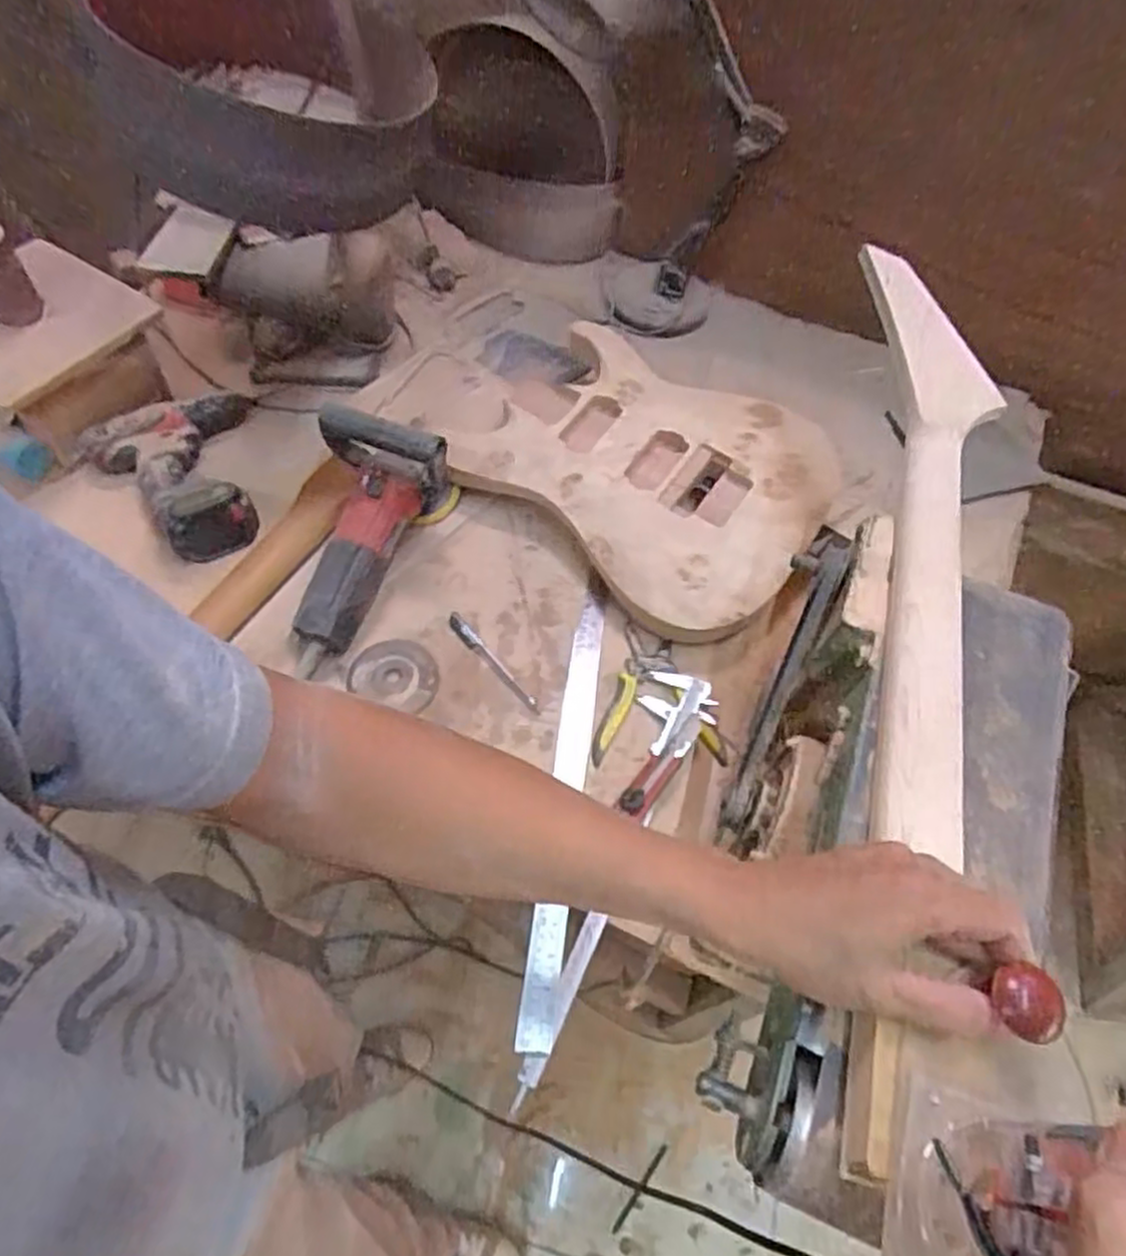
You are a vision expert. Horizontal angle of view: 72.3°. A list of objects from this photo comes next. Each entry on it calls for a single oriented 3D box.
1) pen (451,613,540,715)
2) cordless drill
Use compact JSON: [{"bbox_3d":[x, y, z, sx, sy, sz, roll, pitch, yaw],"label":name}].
[{"bbox_3d":[-0.074,0.035,0.803,0.016,0.013,0.143,-35,65,-22],"label":"pen"},{"bbox_3d":[-0.400,-0.187,0.879,0.218,0.058,0.202,36,62,18],"label":"cordless drill"}]

